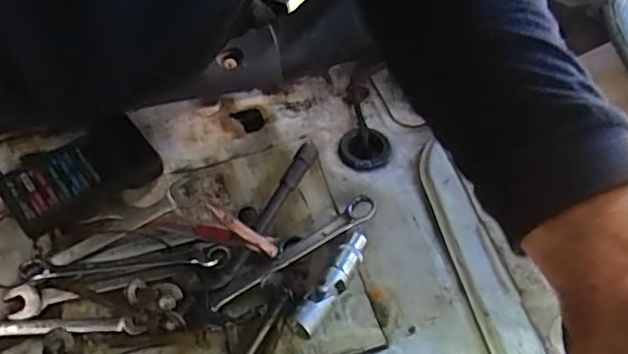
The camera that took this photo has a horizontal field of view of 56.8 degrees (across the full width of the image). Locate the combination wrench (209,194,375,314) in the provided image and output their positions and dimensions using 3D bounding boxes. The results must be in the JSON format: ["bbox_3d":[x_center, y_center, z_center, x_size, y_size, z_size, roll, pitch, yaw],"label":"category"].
[{"bbox_3d":[-0.017,0.056,0.458,0.149,0.012,0.022,-27,57,-19],"label":"combination wrench"}]

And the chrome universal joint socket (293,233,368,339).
[{"bbox_3d":[0.015,0.083,0.443,0.018,0.024,0.091,24,56,18],"label":"chrome universal joint socket"}]

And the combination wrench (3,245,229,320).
[{"bbox_3d":[-0.153,0.078,0.452,0.169,0.008,0.026,-12,53,-9],"label":"combination wrench"}]

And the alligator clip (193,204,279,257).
[{"bbox_3d":[-0.063,0.041,0.451,0.068,0.044,0.011,14,54,11],"label":"alligator clip"}]

